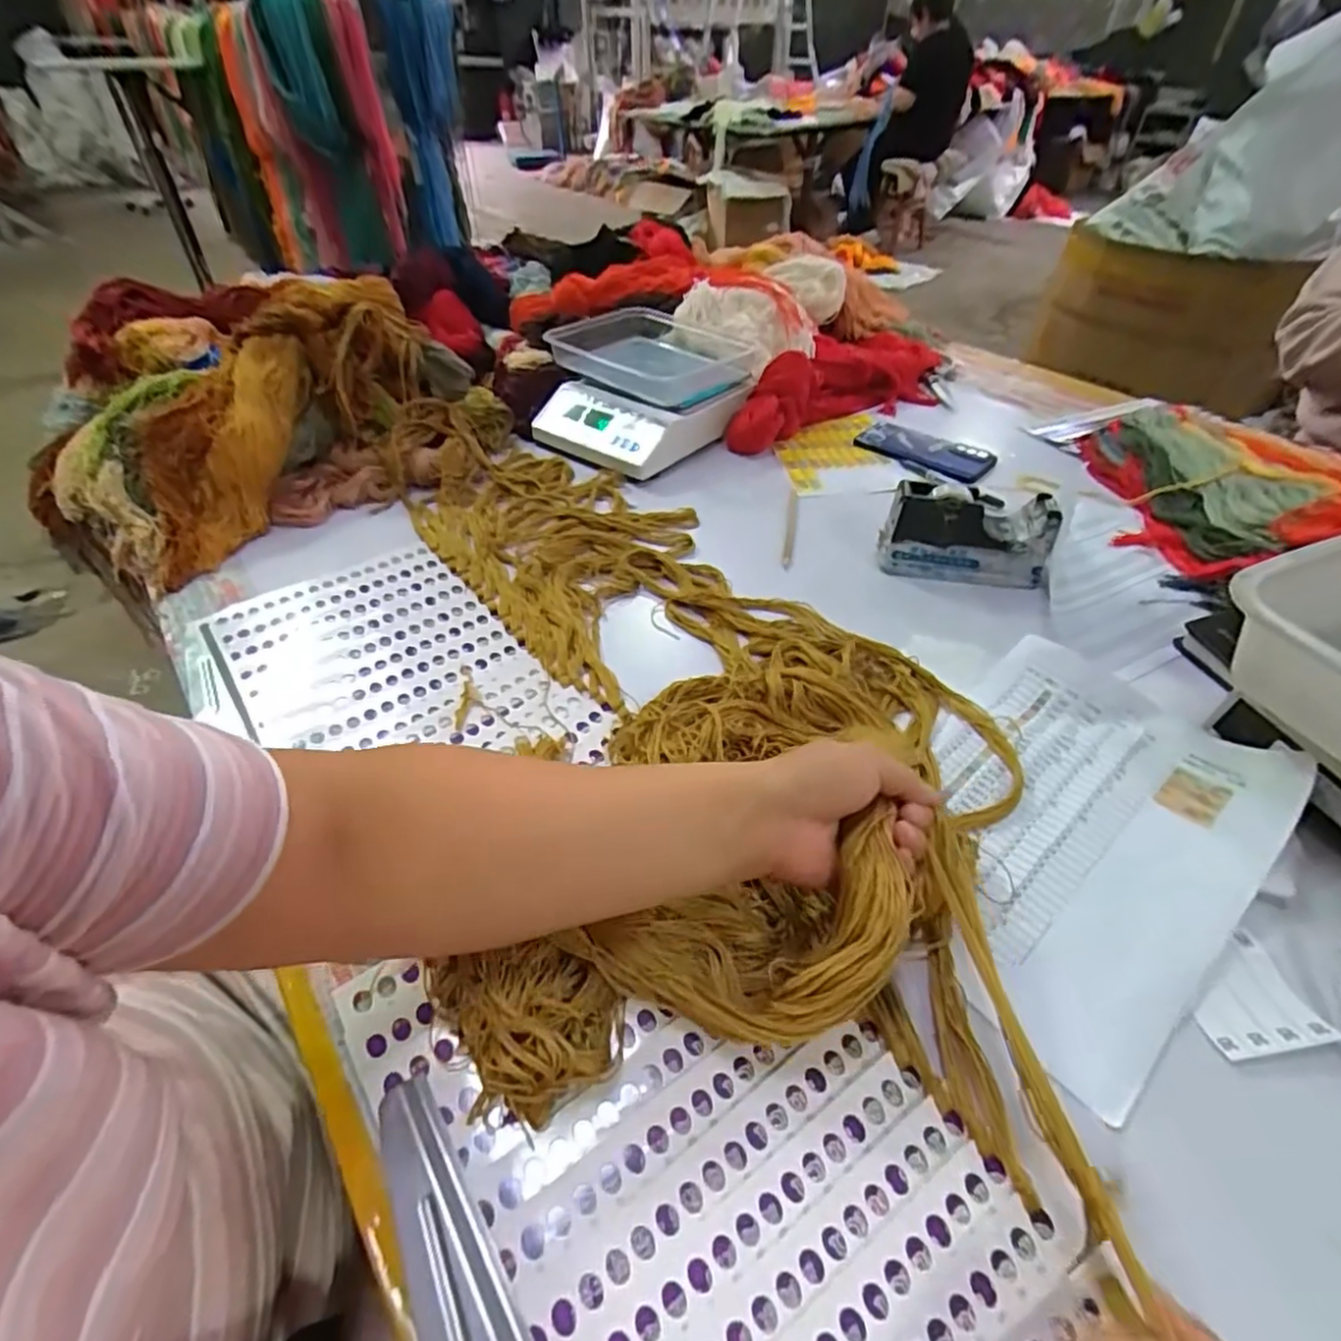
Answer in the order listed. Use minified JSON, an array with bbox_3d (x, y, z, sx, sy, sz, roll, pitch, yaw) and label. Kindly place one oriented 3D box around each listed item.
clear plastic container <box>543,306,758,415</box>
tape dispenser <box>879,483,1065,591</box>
[{"bbox_3d":[-0.010,-0.416,0.878,0.246,0.048,0.194,33,54,29],"label":"clear plastic container"},{"bbox_3d":[0.285,-0.133,0.647,0.151,0.078,0.058,5,45,6],"label":"tape dispenser"}]

